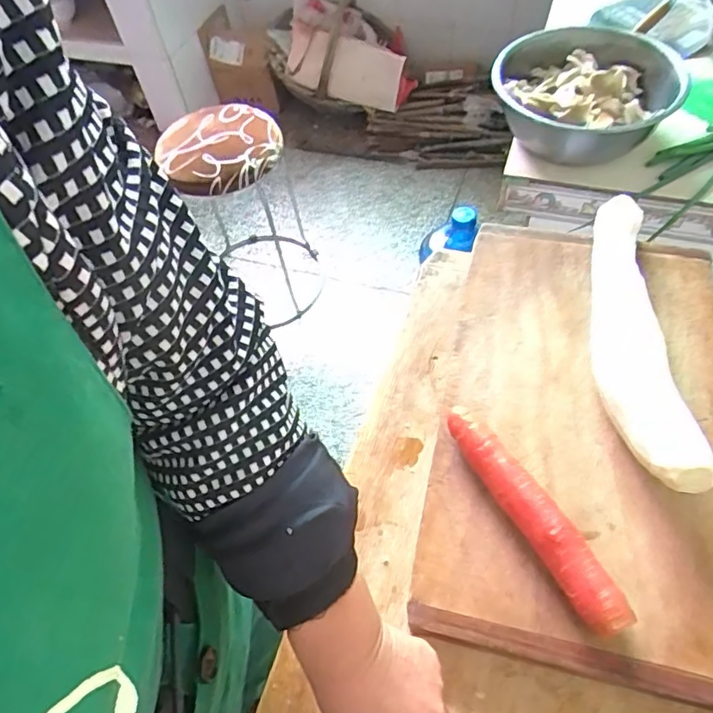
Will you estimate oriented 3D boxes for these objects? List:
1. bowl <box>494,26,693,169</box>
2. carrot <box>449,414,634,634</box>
[{"bbox_3d":[0.346,-0.415,0.877,0.249,0.095,0.272,-2,57,3],"label":"bowl"},{"bbox_3d":[0.135,0.124,0.444,0.033,0.038,0.188,-28,59,-13],"label":"carrot"}]

